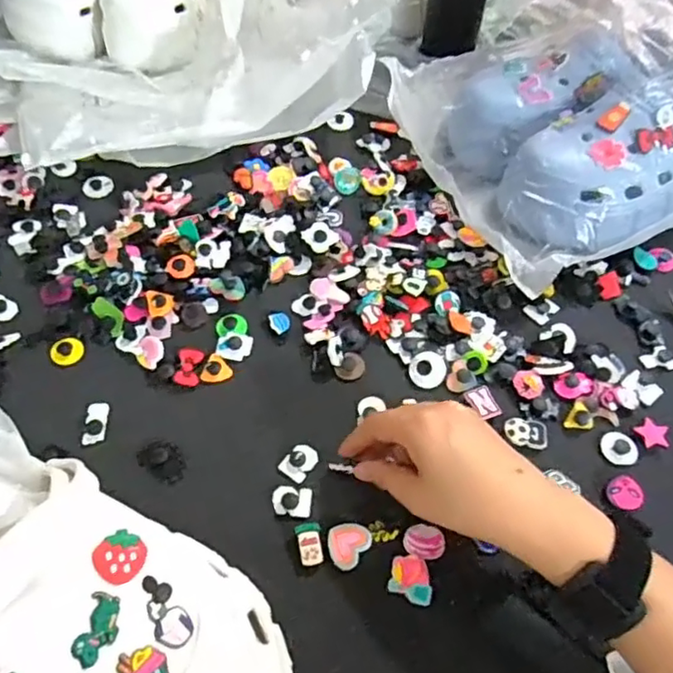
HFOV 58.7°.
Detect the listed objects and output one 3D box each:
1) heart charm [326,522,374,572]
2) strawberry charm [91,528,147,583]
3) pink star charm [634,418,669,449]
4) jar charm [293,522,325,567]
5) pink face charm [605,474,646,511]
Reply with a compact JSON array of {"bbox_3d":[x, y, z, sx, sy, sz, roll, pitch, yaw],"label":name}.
[{"bbox_3d":[0.009,0.136,0.389,0.028,0.005,0.027,2,57,-2],"label":"heart charm"},{"bbox_3d":[-0.110,0.112,0.305,0.025,0.004,0.025,12,57,-19],"label":"strawberry charm"},{"bbox_3d":[0.231,0.071,0.439,0.022,0.008,0.019,8,55,3],"label":"pink star charm"},{"bbox_3d":[-0.017,0.134,0.387,0.016,0.007,0.025,-13,59,-12],"label":"jar charm"},{"bbox_3d":[0.200,0.108,0.414,0.023,0.012,0.024,2,57,-2],"label":"pink face charm"}]

